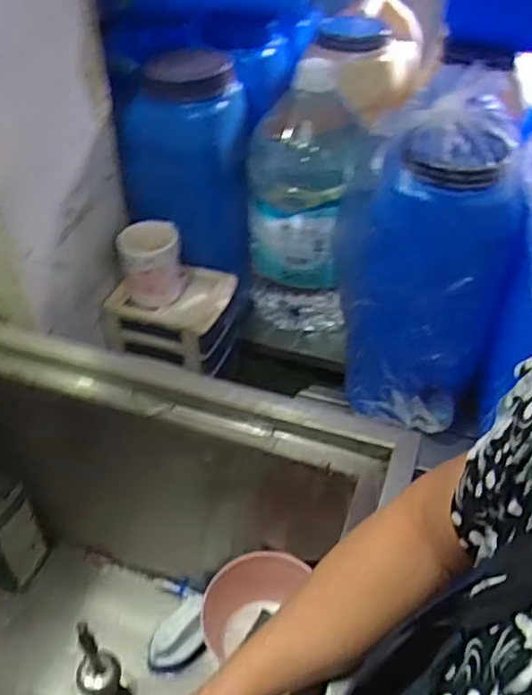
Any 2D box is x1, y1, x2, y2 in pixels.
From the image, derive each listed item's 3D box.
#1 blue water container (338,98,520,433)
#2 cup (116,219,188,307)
[{"bbox_3d":[0.196,-0.109,0.891,0.197,0.390,0.231,6,44,7],"label":"blue water container"},{"bbox_3d":[-0.163,-0.125,0.954,0.086,0.098,0.094,-8,44,-8],"label":"cup"}]

